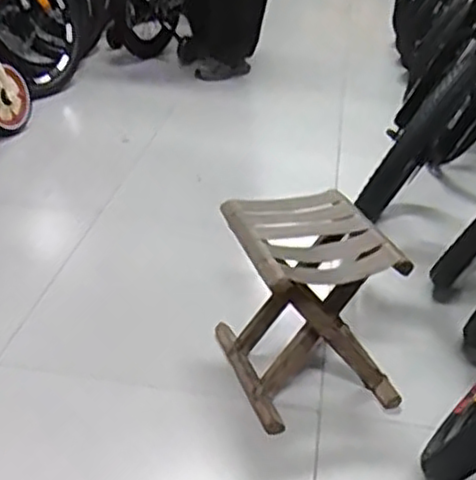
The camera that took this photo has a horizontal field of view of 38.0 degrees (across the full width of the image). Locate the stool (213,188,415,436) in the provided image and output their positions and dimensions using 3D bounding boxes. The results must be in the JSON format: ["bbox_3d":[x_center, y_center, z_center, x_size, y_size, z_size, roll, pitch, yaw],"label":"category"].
[{"bbox_3d":[0.124,0.112,1.241,0.262,0.283,0.307,-9,33,-20],"label":"stool"}]

